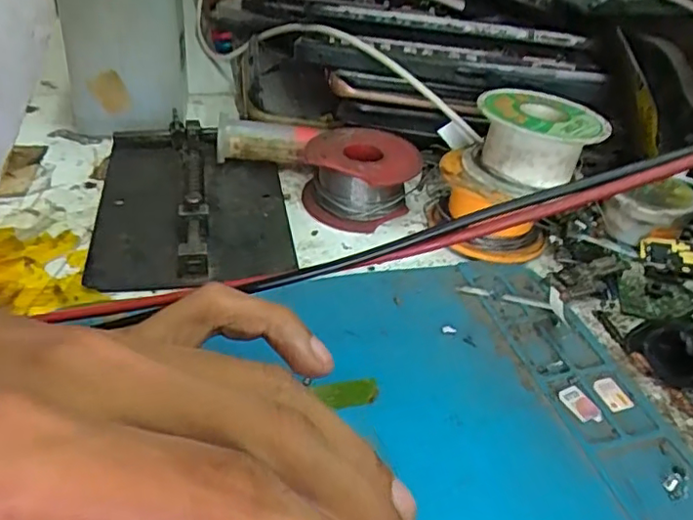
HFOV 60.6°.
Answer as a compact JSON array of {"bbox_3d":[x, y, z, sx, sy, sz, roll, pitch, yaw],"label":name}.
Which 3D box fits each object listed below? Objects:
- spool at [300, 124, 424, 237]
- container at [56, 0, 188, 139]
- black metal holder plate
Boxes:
[{"bbox_3d":[0.006,-0.037,0.268,0.049,0.027,0.045,3,37,-3],"label":"spool"},{"bbox_3d":[-0.111,-0.109,0.293,0.054,0.092,0.061,-11,40,-21],"label":"container"},{"bbox_3d":[-0.066,-0.027,0.256,0.079,0.017,0.122,-3,38,-12],"label":"black metal holder plate"}]

